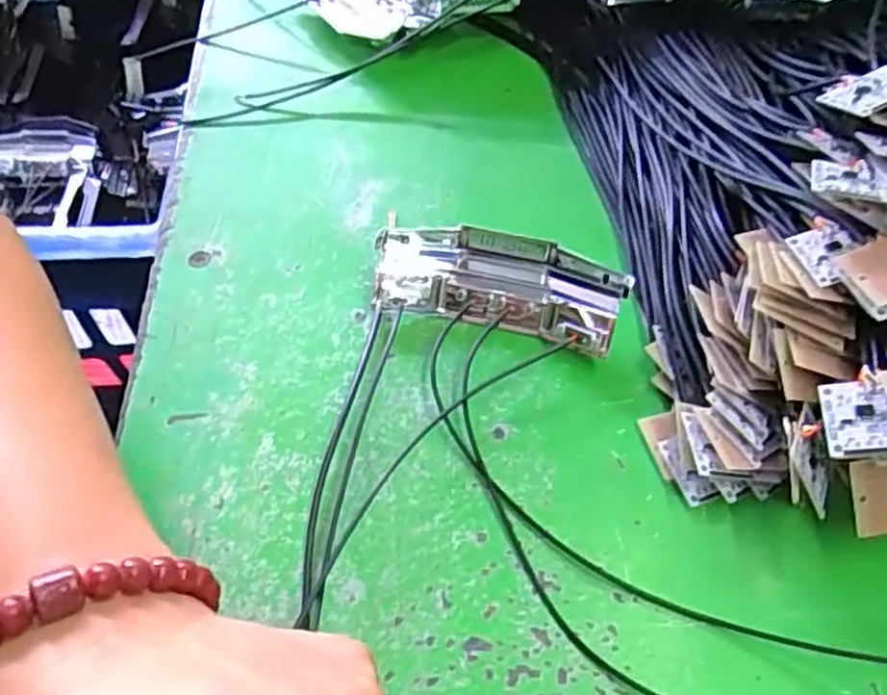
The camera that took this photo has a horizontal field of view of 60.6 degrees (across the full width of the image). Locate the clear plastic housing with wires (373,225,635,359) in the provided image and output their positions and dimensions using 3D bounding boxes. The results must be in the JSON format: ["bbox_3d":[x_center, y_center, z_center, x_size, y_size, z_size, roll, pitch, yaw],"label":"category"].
[{"bbox_3d":[0.022,-0.024,0.306,0.095,0.025,0.038,14,57,10],"label":"clear plastic housing with wires"}]

